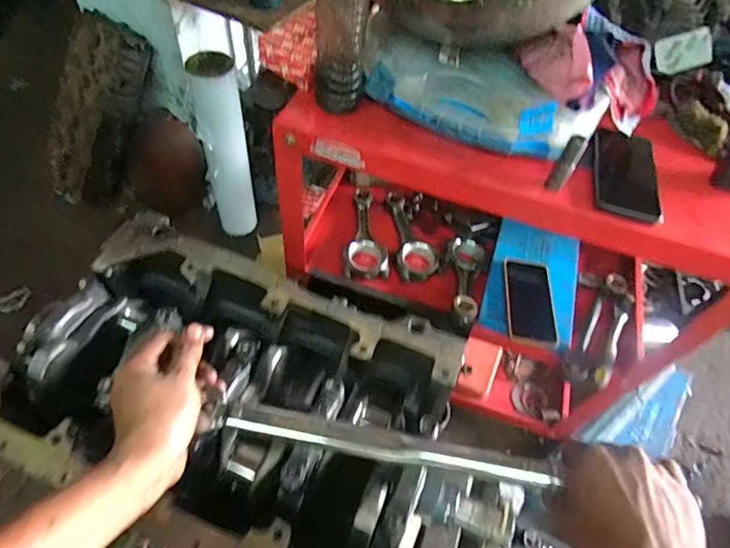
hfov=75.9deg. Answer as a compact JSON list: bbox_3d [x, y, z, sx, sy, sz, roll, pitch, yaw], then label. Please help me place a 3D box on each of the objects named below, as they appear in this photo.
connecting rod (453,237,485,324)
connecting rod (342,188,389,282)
[{"bbox_3d":[0.179,0.006,0.849,0.070,0.034,0.203,11,38,8],"label":"connecting rod"},{"bbox_3d":[-0.004,-0.079,0.918,0.085,0.027,0.201,-2,55,-6],"label":"connecting rod"}]

